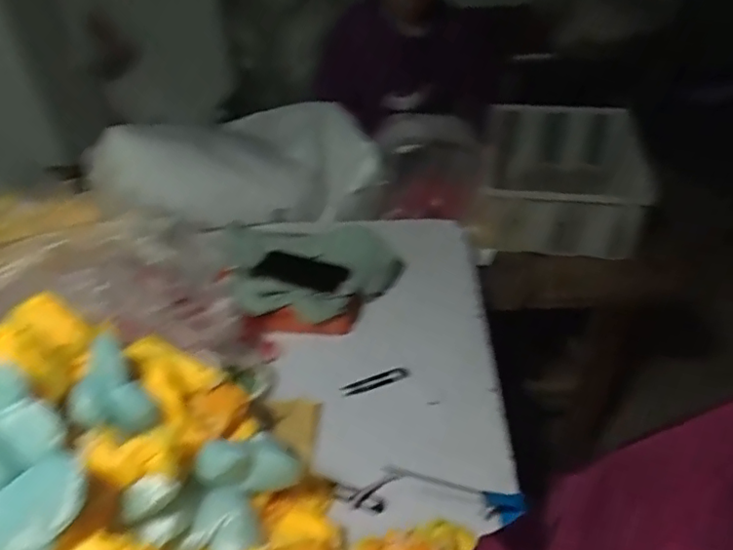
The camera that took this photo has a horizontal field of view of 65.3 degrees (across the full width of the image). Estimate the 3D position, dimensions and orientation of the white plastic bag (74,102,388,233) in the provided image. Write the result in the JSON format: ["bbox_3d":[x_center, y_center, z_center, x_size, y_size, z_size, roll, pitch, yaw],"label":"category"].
[{"bbox_3d":[-0.282,-0.258,1.272,0.589,0.182,0.273,-3,40,-1],"label":"white plastic bag"}]

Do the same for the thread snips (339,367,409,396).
[{"bbox_3d":[0.013,0.159,0.862,0.104,0.004,0.026,-15,41,-14],"label":"thread snips"}]

